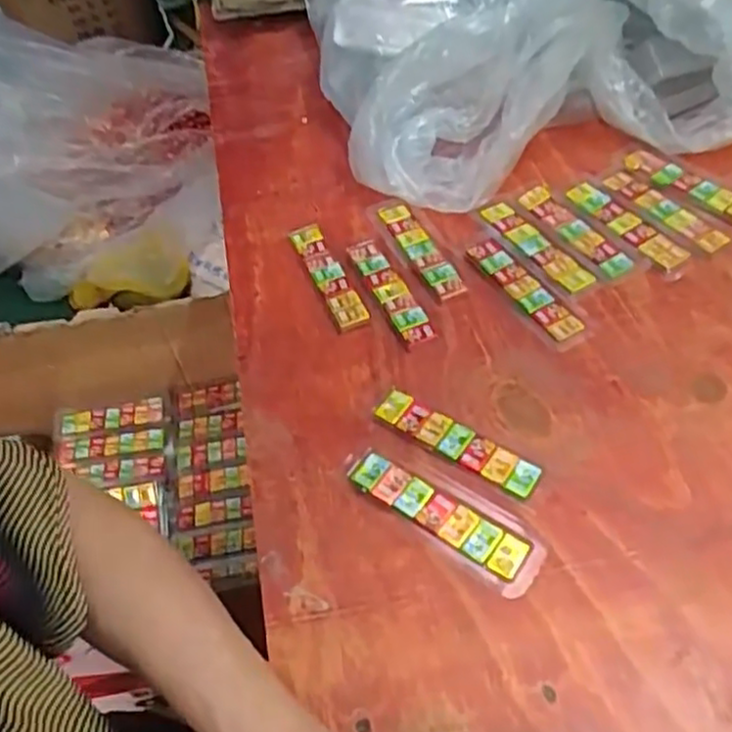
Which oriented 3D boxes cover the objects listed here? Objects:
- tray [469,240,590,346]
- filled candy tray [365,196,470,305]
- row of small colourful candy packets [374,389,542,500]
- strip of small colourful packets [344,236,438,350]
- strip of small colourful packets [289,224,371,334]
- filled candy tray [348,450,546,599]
[{"bbox_3d":[0.125,-0.060,0.555,0.030,0.007,0.124,-27,54,-14],"label":"tray"},{"bbox_3d":[0.042,-0.100,0.588,0.033,0.009,0.127,-25,53,-13],"label":"filled candy tray"},{"bbox_3d":[0.060,0.051,0.476,0.116,0.009,0.026,29,60,26],"label":"row of small colourful candy packets"},{"bbox_3d":[0.019,-0.060,0.562,0.027,0.010,0.115,-23,53,-12],"label":"strip of small colourful packets"},{"bbox_3d":[-0.031,-0.074,0.578,0.026,0.010,0.117,-21,52,-10],"label":"strip of small colourful packets"},{"bbox_3d":[0.049,0.092,0.446,0.132,0.009,0.039,30,60,26],"label":"filled candy tray"}]

